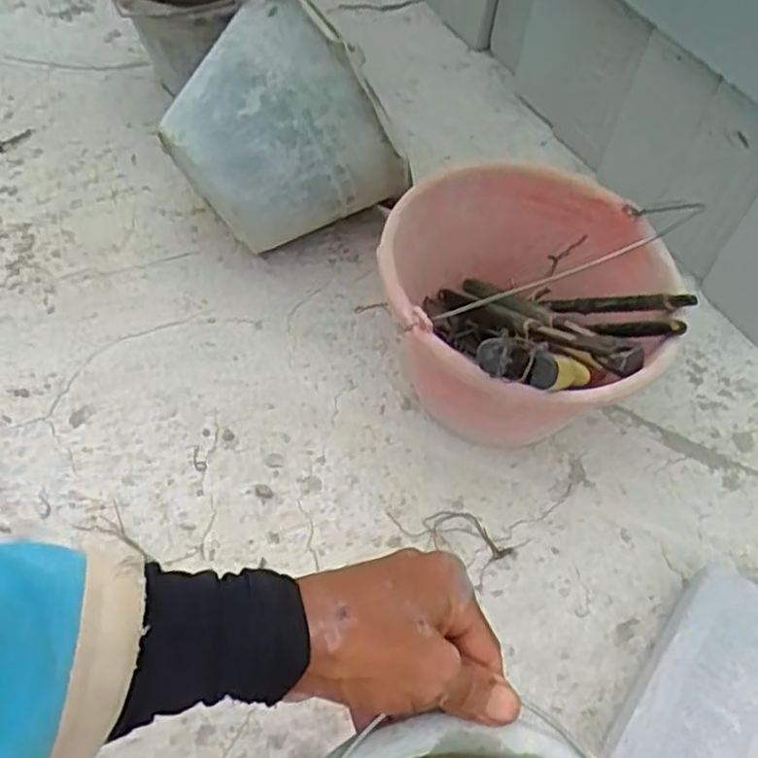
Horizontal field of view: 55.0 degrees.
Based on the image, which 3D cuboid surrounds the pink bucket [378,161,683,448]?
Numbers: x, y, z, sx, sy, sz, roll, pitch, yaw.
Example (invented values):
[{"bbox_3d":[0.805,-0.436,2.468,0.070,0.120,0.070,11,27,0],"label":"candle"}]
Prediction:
[{"bbox_3d":[0.117,-0.053,0.639,0.228,0.192,0.259,3,55,-3],"label":"pink bucket"}]

